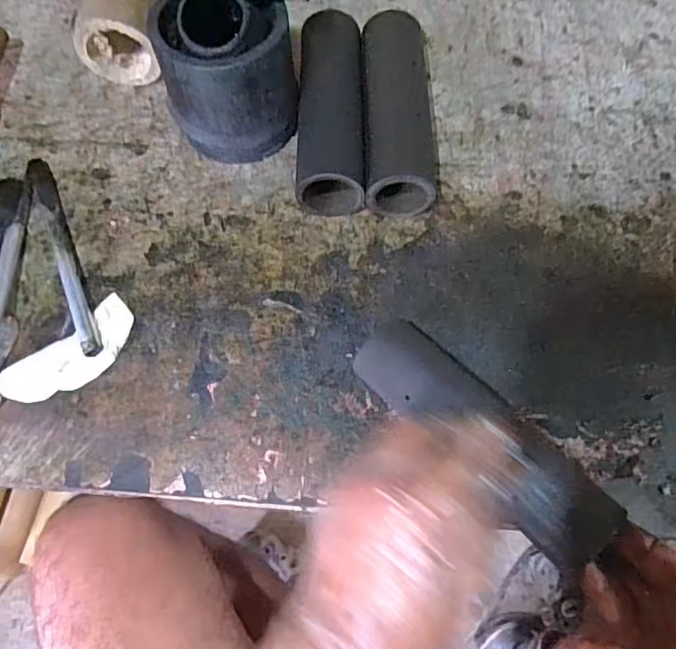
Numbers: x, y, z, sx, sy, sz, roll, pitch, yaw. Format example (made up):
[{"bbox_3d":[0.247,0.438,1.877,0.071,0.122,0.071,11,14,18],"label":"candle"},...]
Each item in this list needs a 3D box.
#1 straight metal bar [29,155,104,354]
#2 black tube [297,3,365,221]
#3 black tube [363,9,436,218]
[{"bbox_3d":[-0.215,-0.057,0.425,0.018,0.016,0.184,-24,71,-8],"label":"straight metal bar"},{"bbox_3d":[-0.005,-0.177,0.458,0.054,0.046,0.179,1,70,1],"label":"black tube"},{"bbox_3d":[0.050,-0.179,0.459,0.055,0.051,0.181,-1,70,0],"label":"black tube"}]

